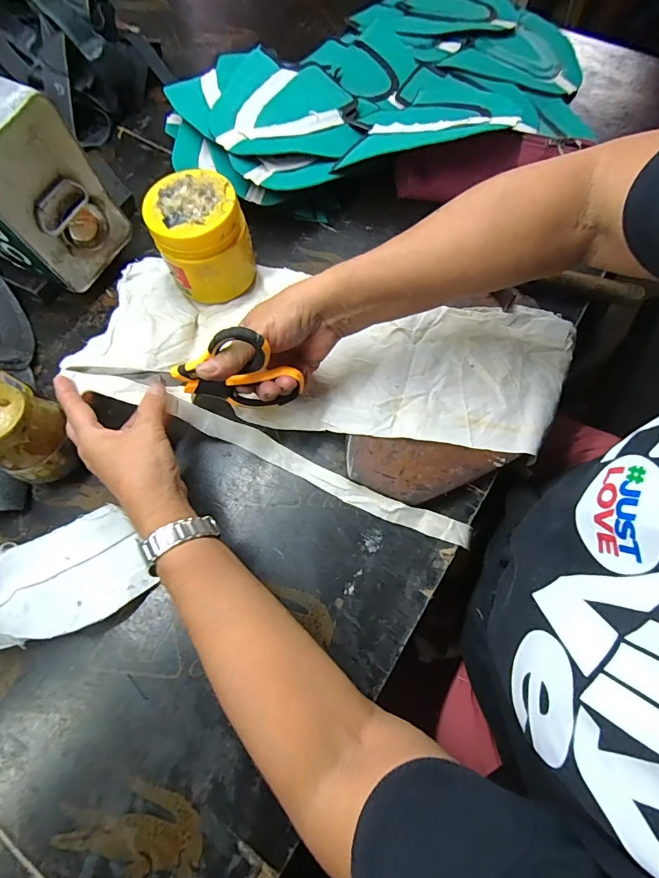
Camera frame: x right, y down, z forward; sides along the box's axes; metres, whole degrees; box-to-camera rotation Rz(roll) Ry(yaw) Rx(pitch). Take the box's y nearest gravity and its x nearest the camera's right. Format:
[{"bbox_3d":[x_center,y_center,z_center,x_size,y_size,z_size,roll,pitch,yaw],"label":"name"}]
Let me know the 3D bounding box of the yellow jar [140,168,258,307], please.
[{"bbox_3d":[-0.133,-0.212,0.448,0.091,0.102,0.088,0,68,1],"label":"yellow jar"}]

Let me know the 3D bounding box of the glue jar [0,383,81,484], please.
[{"bbox_3d":[-0.264,0.000,0.370,0.061,0.095,0.066,-1,68,2],"label":"glue jar"}]

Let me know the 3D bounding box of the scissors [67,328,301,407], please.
[{"bbox_3d":[-0.123,-0.059,0.356,0.196,0.082,0.023,3,68,7],"label":"scissors"}]

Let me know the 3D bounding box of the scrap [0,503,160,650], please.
[{"bbox_3d":[-0.259,0.119,0.342,0.201,0.054,0.098,-14,68,-5],"label":"scrap"}]

